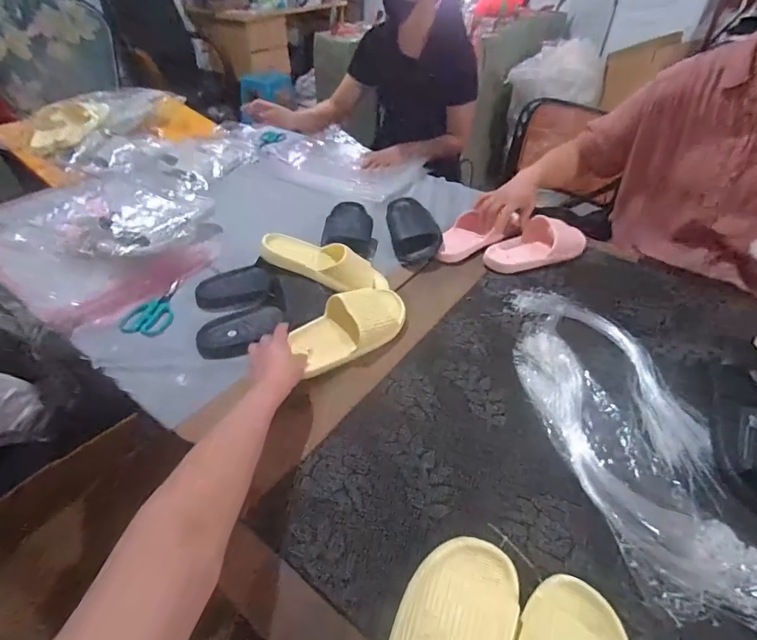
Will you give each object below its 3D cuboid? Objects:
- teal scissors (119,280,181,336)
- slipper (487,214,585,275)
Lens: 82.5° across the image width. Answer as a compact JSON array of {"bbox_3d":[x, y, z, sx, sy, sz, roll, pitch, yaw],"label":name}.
[{"bbox_3d":[-0.405,-0.019,0.800,0.069,0.008,0.146,26,46,0],"label":"teal scissors"},{"bbox_3d":[0.332,-0.166,0.917,0.213,0.063,0.095,-12,45,-12],"label":"slipper"}]

